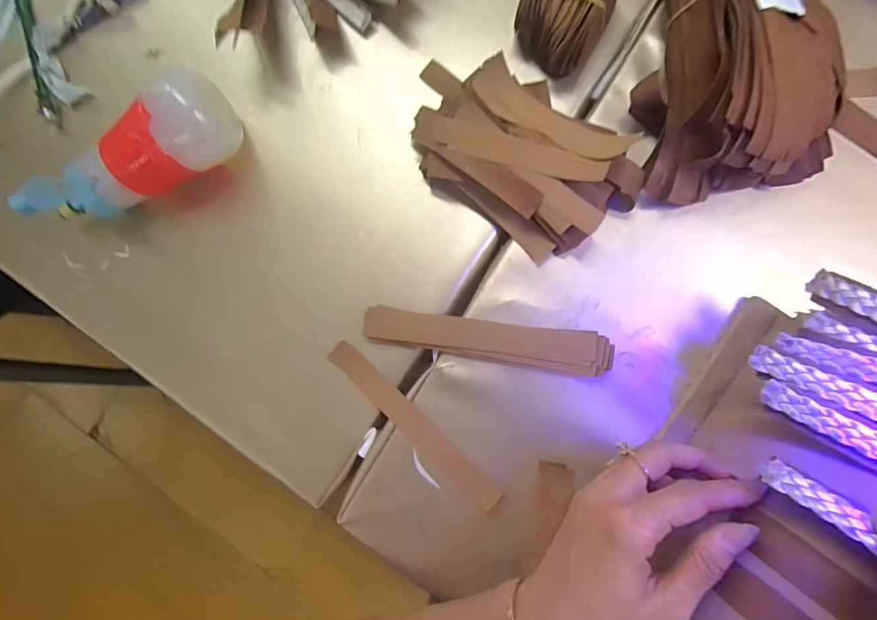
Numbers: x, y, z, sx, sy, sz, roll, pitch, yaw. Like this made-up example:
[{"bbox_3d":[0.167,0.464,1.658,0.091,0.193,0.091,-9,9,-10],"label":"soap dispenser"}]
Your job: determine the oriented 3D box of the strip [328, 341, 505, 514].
[{"bbox_3d":[-0.018,0.085,0.348,0.163,0.004,0.020,44,92,8],"label":"strip"}]

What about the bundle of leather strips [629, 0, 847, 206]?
[{"bbox_3d":[0.193,-0.165,0.303,0.125,0.074,0.175,-6,85,6],"label":"bundle of leather strips"}]

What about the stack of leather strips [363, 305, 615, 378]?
[{"bbox_3d":[0.033,0.021,0.340,0.176,0.012,0.029,8,87,7],"label":"stack of leather strips"}]

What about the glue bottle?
[{"bbox_3d":[-0.229,-0.113,0.349,0.166,0.059,0.051,-33,83,3],"label":"glue bottle"}]

